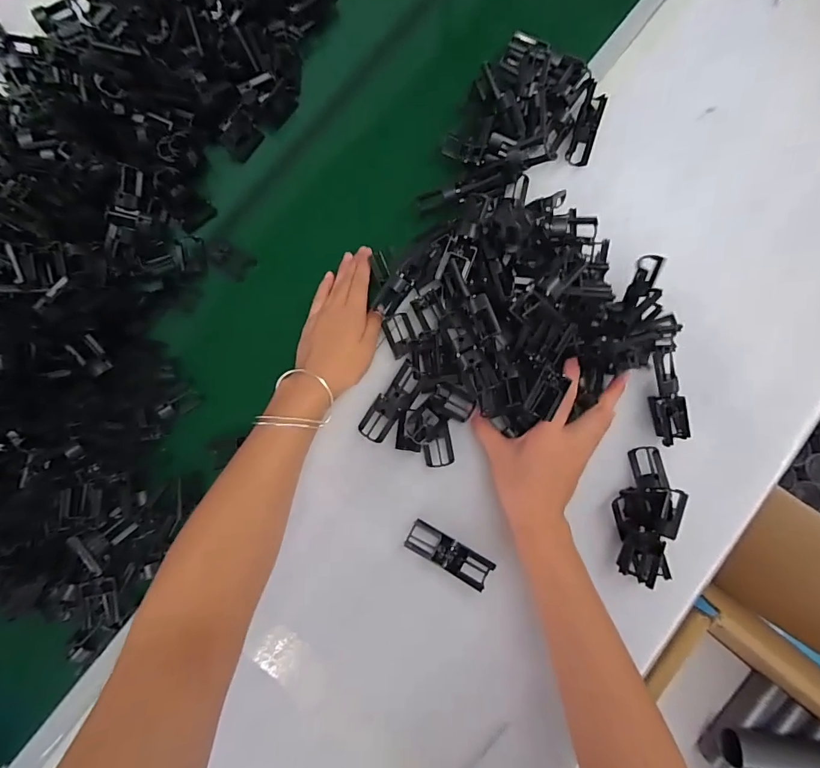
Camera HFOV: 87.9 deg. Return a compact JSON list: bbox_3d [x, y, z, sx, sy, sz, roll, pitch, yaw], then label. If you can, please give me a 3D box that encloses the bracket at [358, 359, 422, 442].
[{"bbox_3d":[-0.018,0.020,0.429,0.032,0.013,0.087,35,100,5],"label":"bracket"}]

